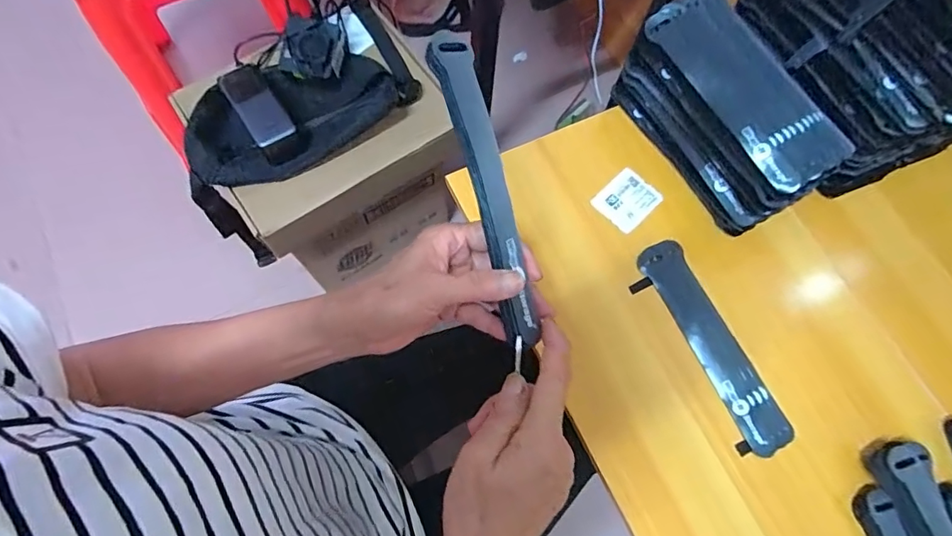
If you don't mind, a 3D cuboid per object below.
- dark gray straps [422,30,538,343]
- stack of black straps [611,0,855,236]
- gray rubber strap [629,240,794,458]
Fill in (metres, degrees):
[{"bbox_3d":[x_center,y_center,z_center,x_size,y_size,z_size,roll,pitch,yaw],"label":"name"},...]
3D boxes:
[{"bbox_3d":[0.008,-0.046,0.304,0.028,0.015,0.191,-15,90,-7],"label":"dark gray straps"},{"bbox_3d":[0.240,-0.148,0.469,0.104,0.095,0.208,-30,74,-11],"label":"stack of black straps"},{"bbox_3d":[0.210,0.069,0.444,0.057,0.005,0.199,-23,73,-9],"label":"gray rubber strap"}]

